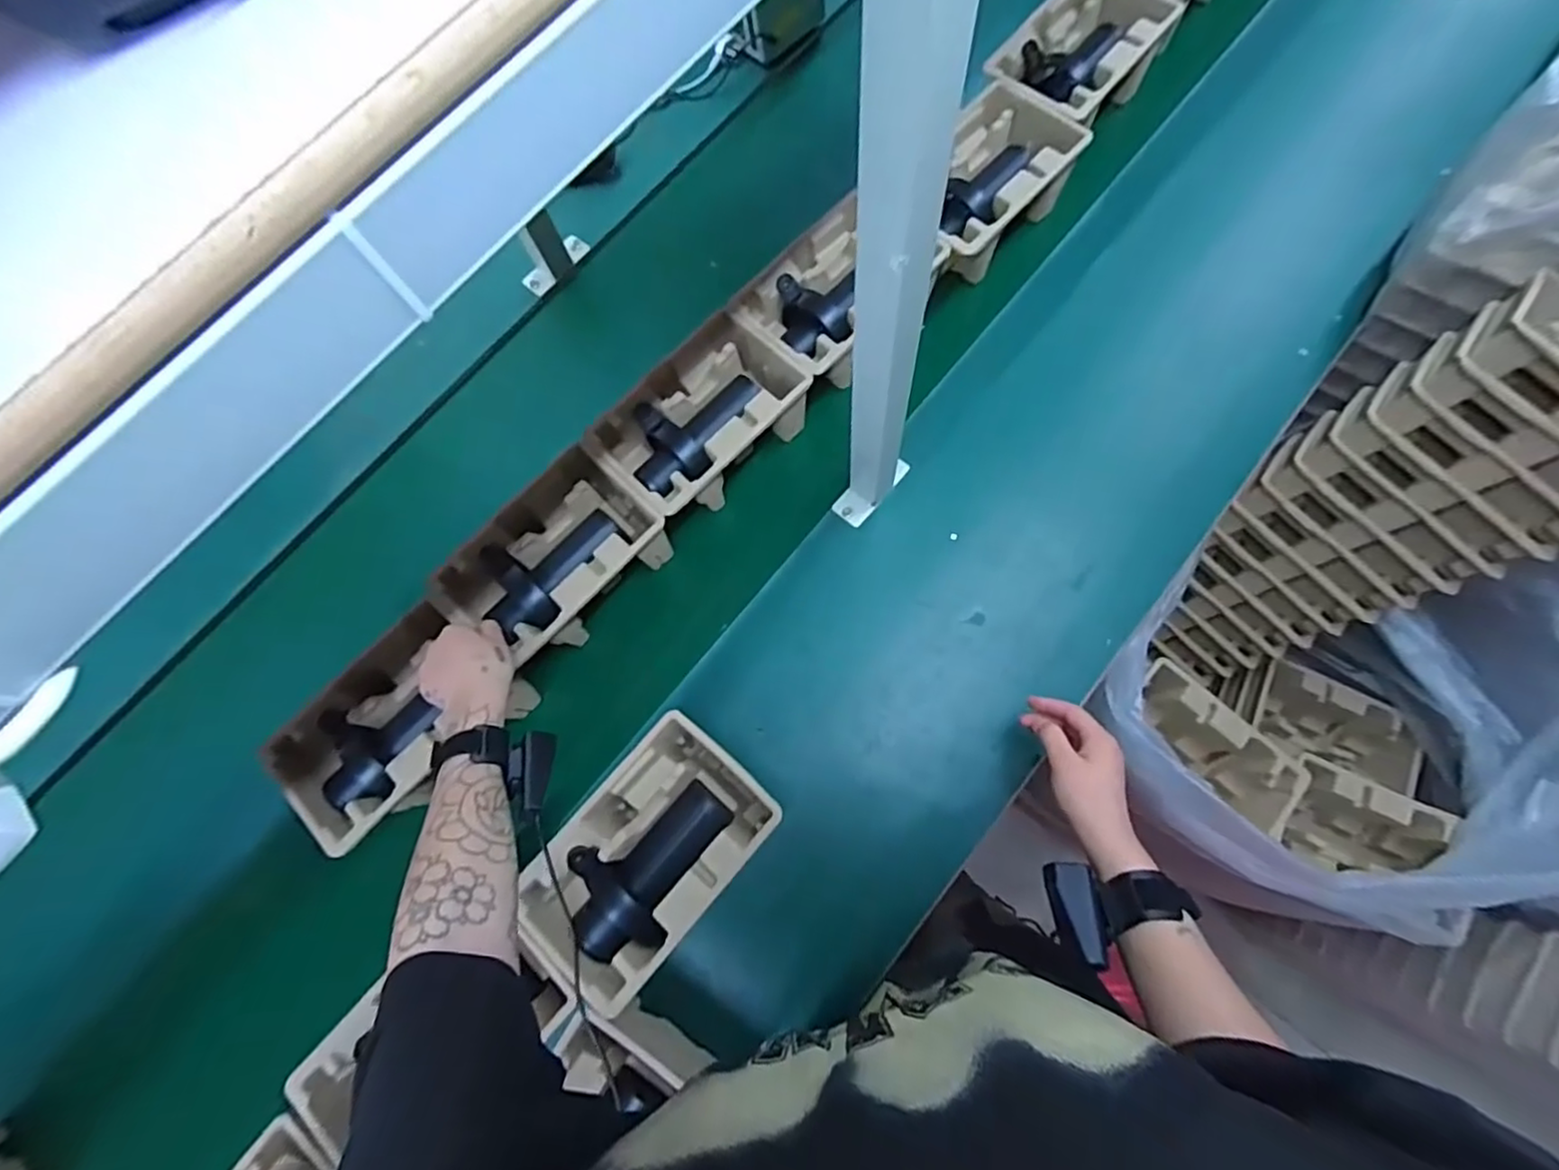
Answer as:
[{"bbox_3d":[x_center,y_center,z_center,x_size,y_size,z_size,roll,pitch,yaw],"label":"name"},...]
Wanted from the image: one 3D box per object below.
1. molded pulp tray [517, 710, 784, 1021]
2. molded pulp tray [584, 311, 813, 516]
[{"bbox_3d":[-0.123,0.259,0.621,0.145,0.103,0.239,39,76,14],"label":"molded pulp tray"},{"bbox_3d":[-0.087,-0.177,0.749,0.231,0.097,0.151,-41,74,-12],"label":"molded pulp tray"}]

